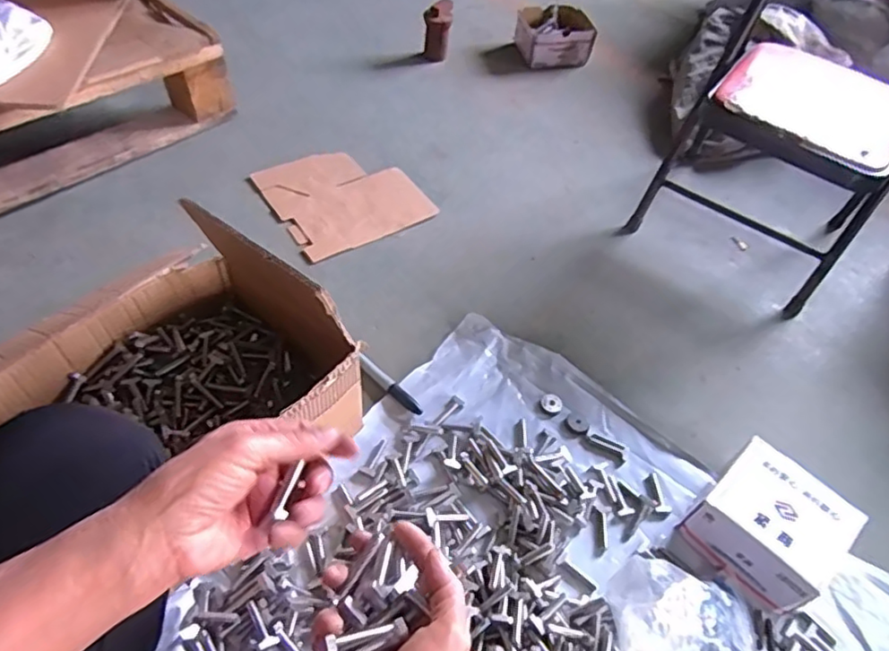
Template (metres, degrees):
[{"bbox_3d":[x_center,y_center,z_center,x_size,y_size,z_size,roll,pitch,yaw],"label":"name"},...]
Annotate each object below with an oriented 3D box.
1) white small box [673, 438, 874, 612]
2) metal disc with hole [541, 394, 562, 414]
[{"bbox_3d":[0.386,0.241,0.730,0.139,0.098,0.143,-33,61,-30],"label":"white small box"},{"bbox_3d":[0.151,0.110,0.859,0.030,0.007,0.030,3,50,-4],"label":"metal disc with hole"}]

